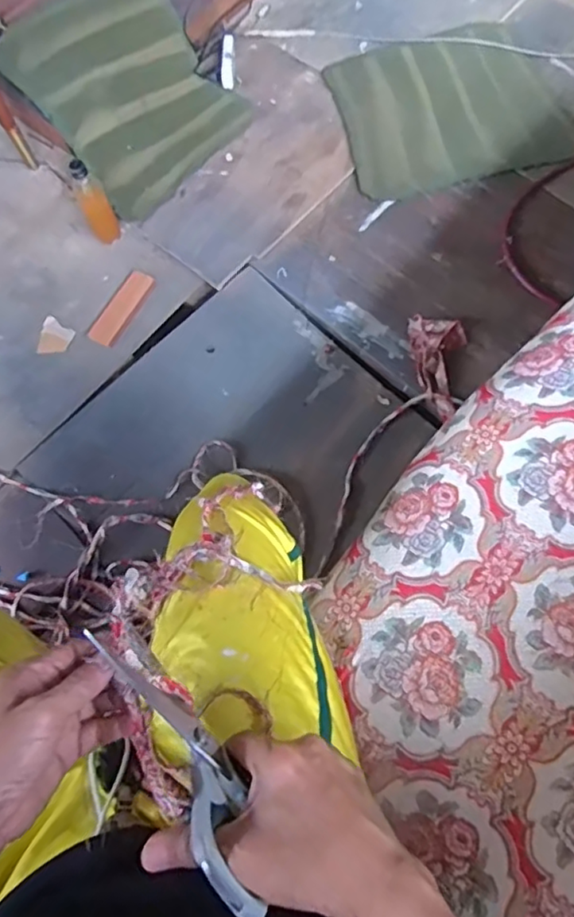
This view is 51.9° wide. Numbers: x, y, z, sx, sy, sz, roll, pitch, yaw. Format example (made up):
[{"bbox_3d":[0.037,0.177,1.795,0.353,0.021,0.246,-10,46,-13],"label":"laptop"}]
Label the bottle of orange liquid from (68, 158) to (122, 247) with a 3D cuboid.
[{"bbox_3d":[-0.388,-0.510,1.195,0.061,0.187,0.058,-23,72,-5],"label":"bottle of orange liquid"}]

